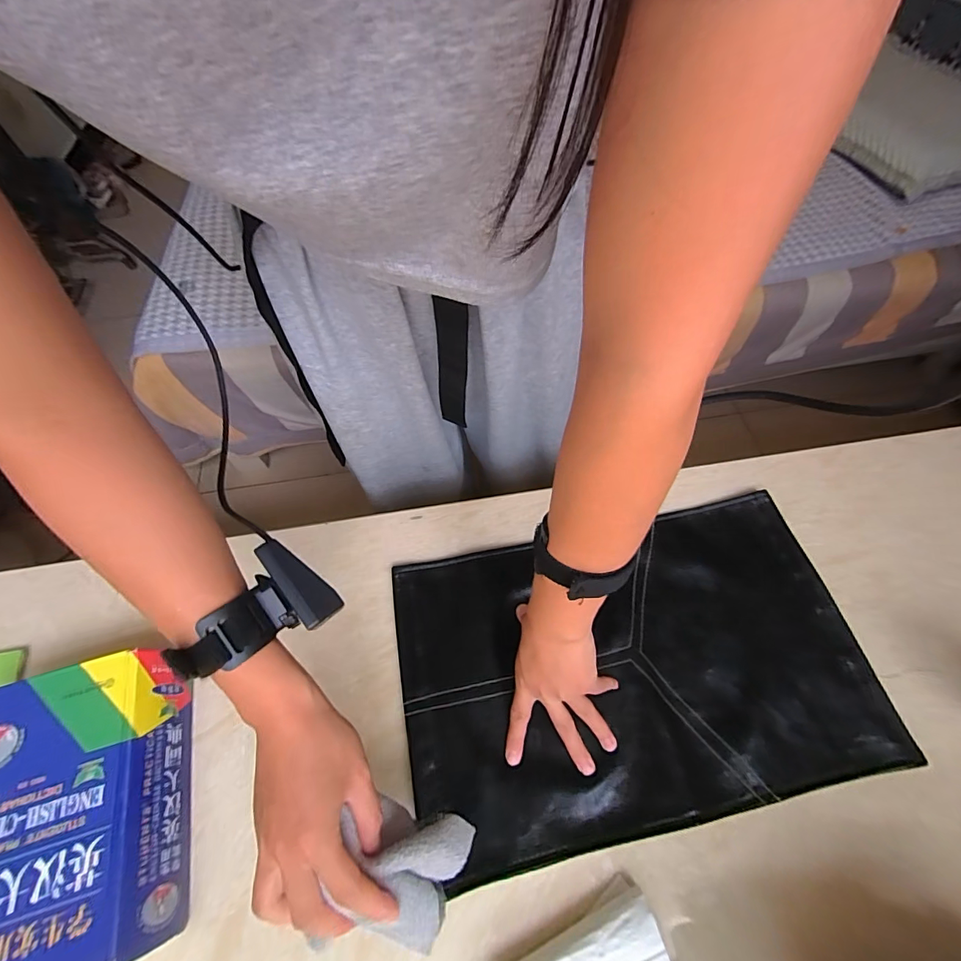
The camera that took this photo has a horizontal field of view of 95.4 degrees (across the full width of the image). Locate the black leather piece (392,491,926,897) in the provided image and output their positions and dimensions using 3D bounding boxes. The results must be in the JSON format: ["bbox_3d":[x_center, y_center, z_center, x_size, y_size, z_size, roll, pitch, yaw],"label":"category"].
[{"bbox_3d":[0.143,0.173,0.426,0.428,0.014,0.264,-11,61,-5],"label":"black leather piece"}]

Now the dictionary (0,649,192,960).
[{"bbox_3d":[-0.332,0.266,0.354,0.158,0.066,0.207,-15,61,-7],"label":"dictionary"}]

